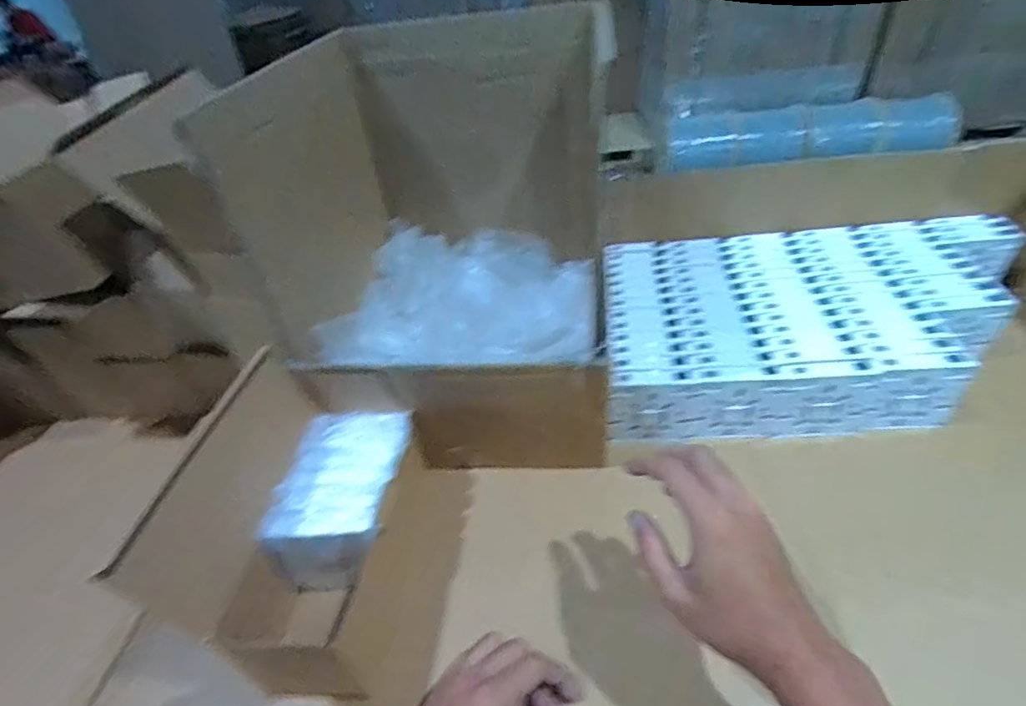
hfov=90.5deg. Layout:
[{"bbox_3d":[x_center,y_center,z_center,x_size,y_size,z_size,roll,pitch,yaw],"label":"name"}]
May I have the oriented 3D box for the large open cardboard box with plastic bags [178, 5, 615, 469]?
[{"bbox_3d":[-0.048,-0.133,0.560,0.286,0.359,0.365,-1,37,9],"label":"large open cardboard box with plastic bags"}]

